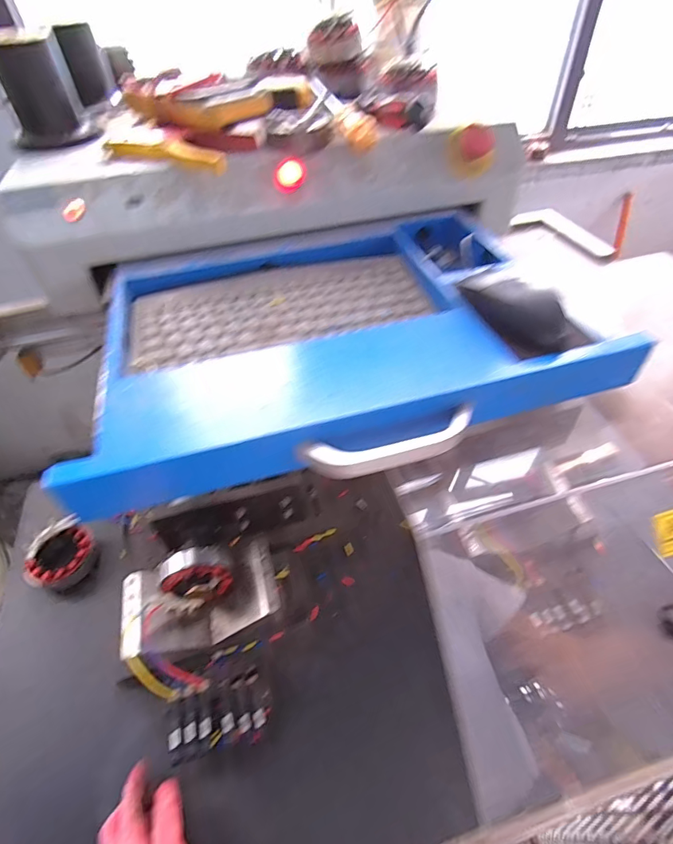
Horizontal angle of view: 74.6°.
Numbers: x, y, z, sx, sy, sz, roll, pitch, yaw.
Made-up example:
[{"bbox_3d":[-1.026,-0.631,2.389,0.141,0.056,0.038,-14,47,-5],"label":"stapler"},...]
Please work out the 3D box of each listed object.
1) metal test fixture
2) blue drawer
[{"bbox_3d":[-0.166,0.222,0.552,0.183,0.086,0.109,-13,48,-9],"label":"metal test fixture"},{"bbox_3d":[-0.015,-0.099,0.416,0.431,0.062,0.323,-14,48,-10],"label":"blue drawer"}]

